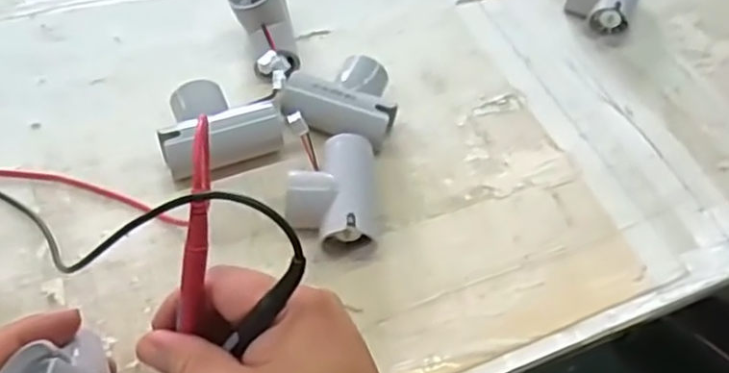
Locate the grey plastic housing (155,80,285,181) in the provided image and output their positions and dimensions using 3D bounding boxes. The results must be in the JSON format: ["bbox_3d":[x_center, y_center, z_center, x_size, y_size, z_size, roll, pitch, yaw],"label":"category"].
[{"bbox_3d":[-0.097,-0.040,0.436,0.072,0.031,0.065,-19,59,-20],"label":"grey plastic housing"}]

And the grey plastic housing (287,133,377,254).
[{"bbox_3d":[-0.019,0.001,0.416,0.053,0.042,0.069,2,54,-7],"label":"grey plastic housing"}]

